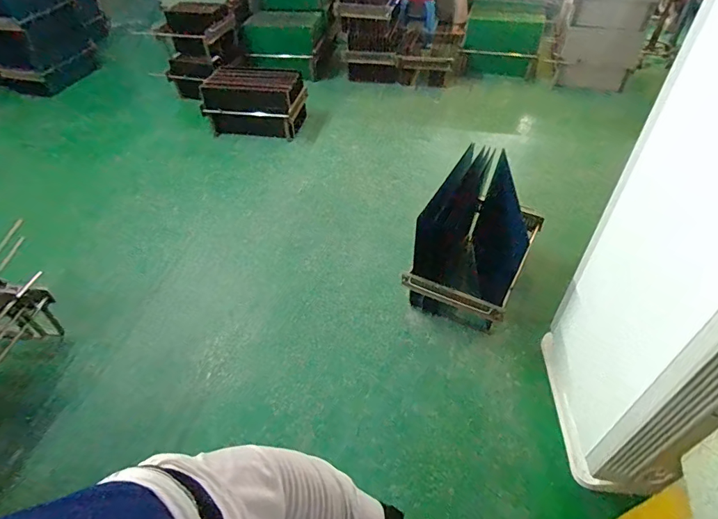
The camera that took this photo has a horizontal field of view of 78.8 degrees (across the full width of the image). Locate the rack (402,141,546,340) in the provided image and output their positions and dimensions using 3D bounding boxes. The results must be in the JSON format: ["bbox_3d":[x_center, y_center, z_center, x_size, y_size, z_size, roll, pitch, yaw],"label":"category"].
[{"bbox_3d":[0.466,-0.083,1.780,0.428,0.448,0.515,21,51,21],"label":"rack"}]

